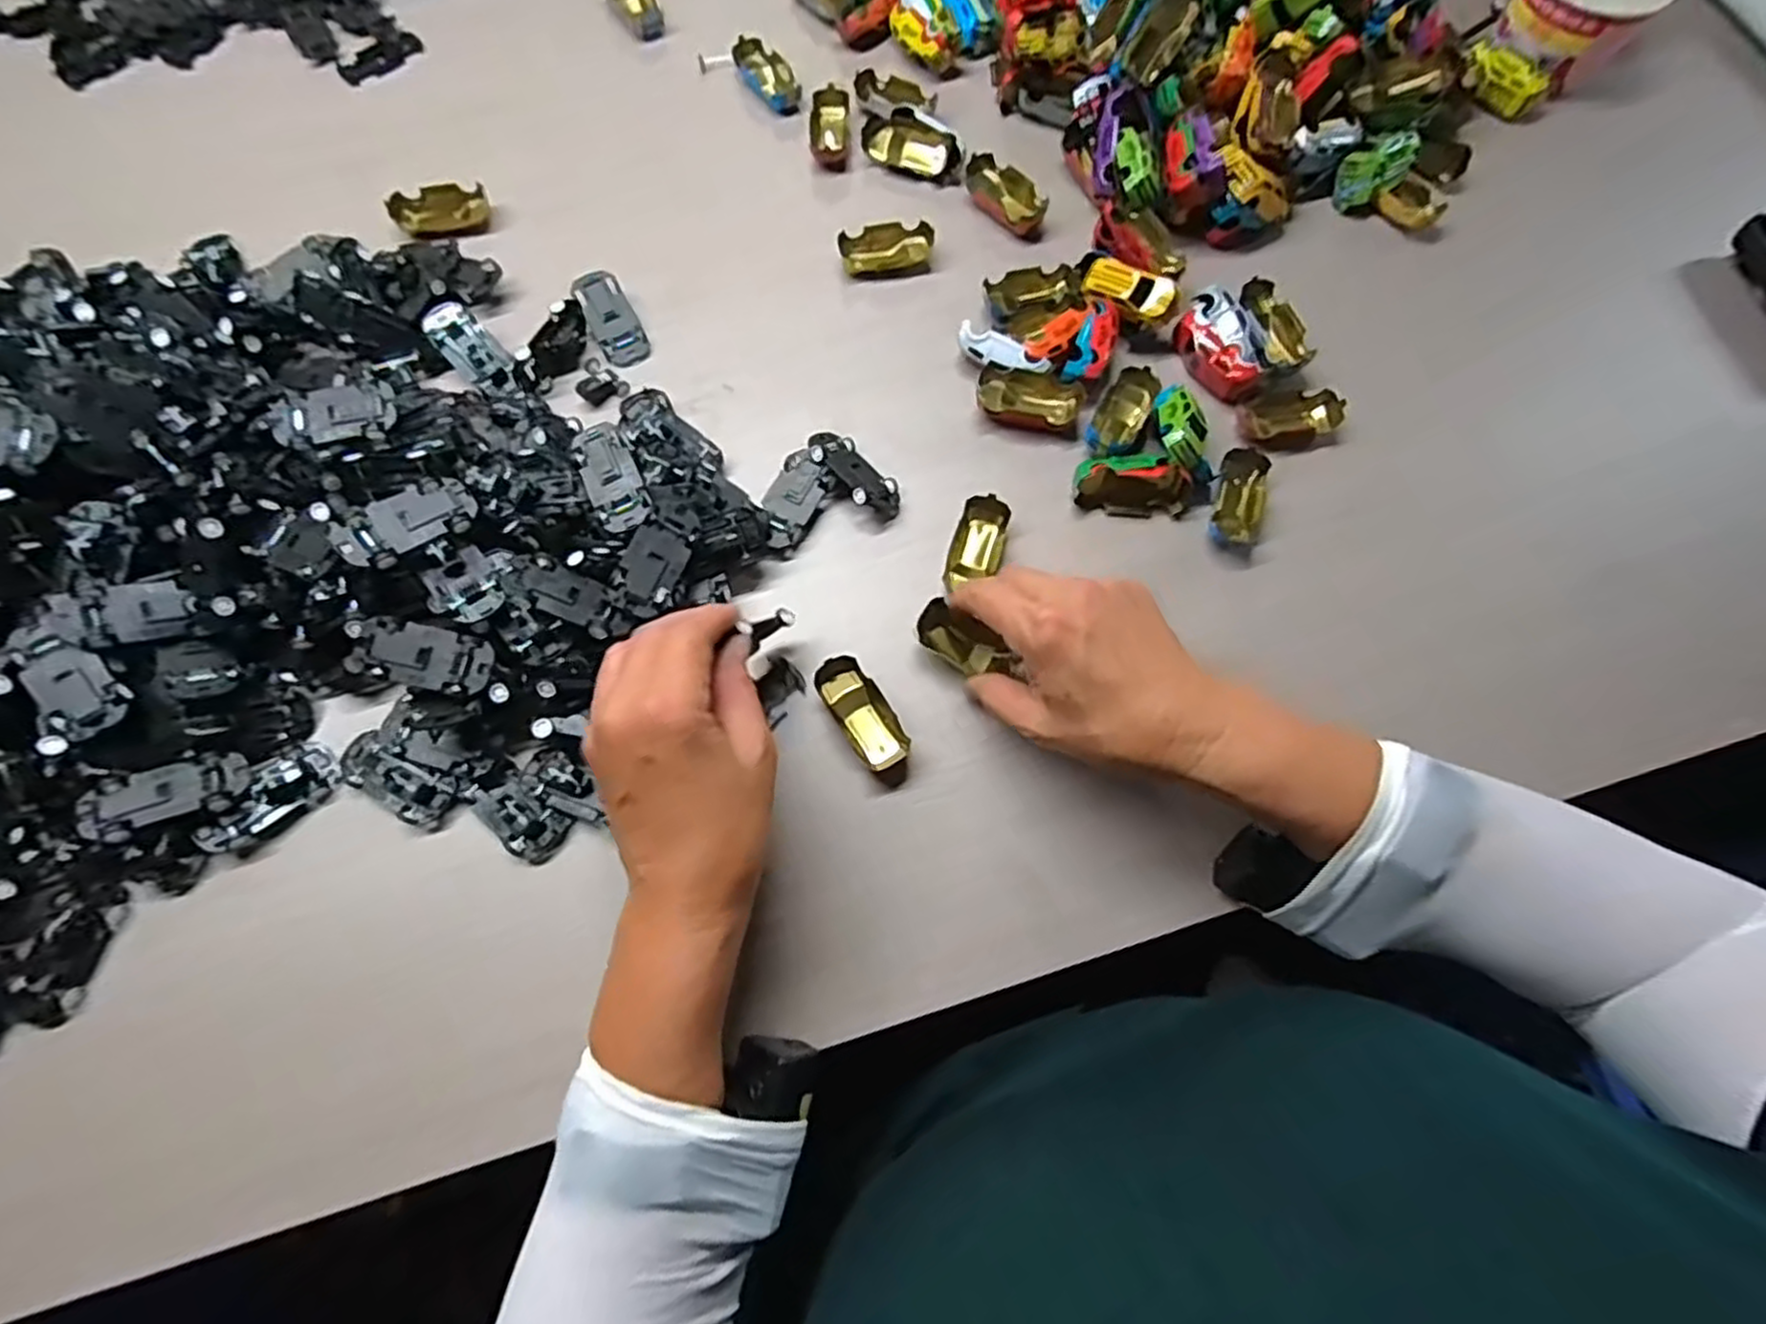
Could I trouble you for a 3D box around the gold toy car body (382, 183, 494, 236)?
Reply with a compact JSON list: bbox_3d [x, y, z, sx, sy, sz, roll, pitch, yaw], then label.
[{"bbox_3d":[-0.303,-0.310,0.513,0.061,0.015,0.032,-19,72,-7],"label":"gold toy car body"}]

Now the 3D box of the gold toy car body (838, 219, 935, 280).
[{"bbox_3d":[0.003,-0.283,0.512,0.063,0.015,0.035,-4,71,-2],"label":"gold toy car body"}]

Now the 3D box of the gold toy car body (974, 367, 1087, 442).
[{"bbox_3d":[0.092,-0.162,0.466,0.067,0.018,0.032,10,71,3],"label":"gold toy car body"}]

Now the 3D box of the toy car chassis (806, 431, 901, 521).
[{"bbox_3d":[-0.018,-0.112,0.449,0.065,0.015,0.032,47,43,14],"label":"toy car chassis"}]

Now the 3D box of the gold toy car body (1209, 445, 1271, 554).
[{"bbox_3d":[0.217,-0.098,0.452,0.030,0.018,0.066,13,71,4],"label":"gold toy car body"}]

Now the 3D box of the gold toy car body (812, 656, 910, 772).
[{"bbox_3d":[-0.010,0.027,0.401,0.029,0.018,0.061,-32,74,-11],"label":"gold toy car body"}]

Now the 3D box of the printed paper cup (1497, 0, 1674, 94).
[{"bbox_3d":[0.514,-0.486,0.562,0.094,0.064,0.100,0,71,-1],"label":"printed paper cup"}]

